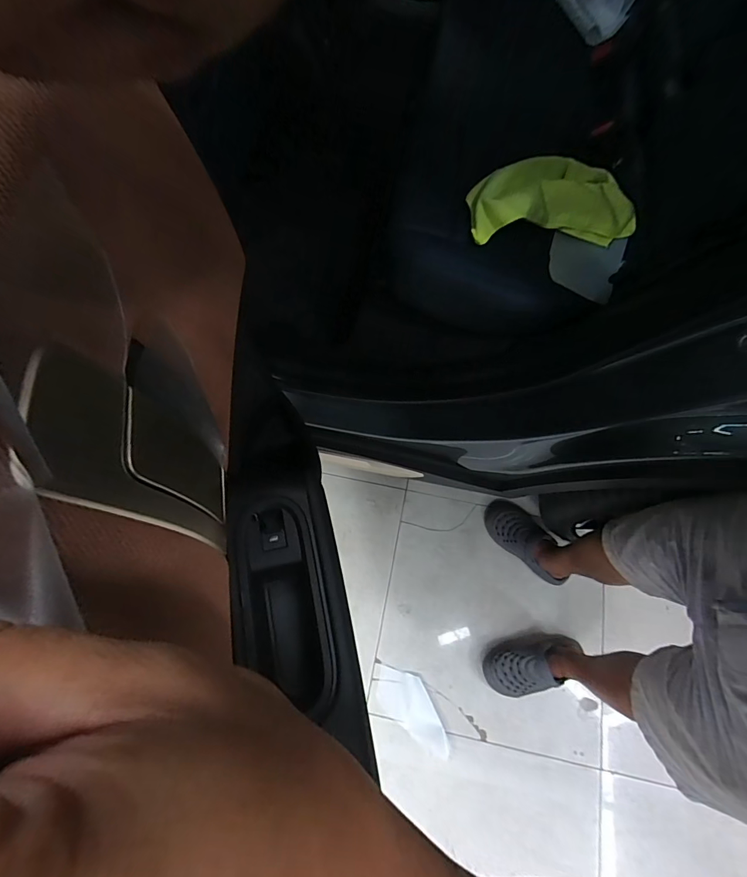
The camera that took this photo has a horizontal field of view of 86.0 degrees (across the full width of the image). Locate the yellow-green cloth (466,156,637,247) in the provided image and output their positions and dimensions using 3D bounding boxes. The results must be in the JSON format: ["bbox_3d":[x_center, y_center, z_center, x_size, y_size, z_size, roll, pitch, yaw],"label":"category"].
[{"bbox_3d":[0.323,-0.442,0.740,0.297,0.081,0.147,-6,69,-1],"label":"yellow-green cloth"}]

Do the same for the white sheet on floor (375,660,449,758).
[{"bbox_3d":[0.105,0.692,1.043,0.250,0.010,0.109,35,73,13],"label":"white sheet on floor"}]

